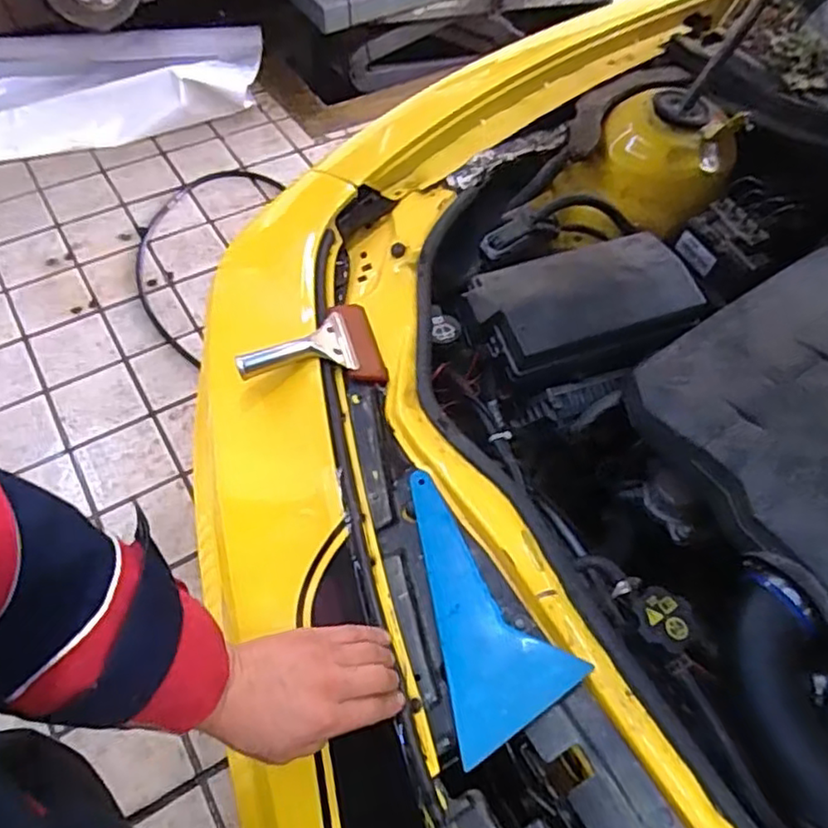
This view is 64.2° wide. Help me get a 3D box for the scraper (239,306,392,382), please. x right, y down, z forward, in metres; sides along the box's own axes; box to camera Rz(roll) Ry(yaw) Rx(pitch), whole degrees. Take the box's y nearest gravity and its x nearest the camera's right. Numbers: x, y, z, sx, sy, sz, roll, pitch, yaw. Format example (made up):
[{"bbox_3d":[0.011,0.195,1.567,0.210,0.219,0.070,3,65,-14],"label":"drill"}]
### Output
[{"bbox_3d":[-0.120,-0.074,0.754,0.157,0.033,0.115,-13,57,-11],"label":"scraper"}]

